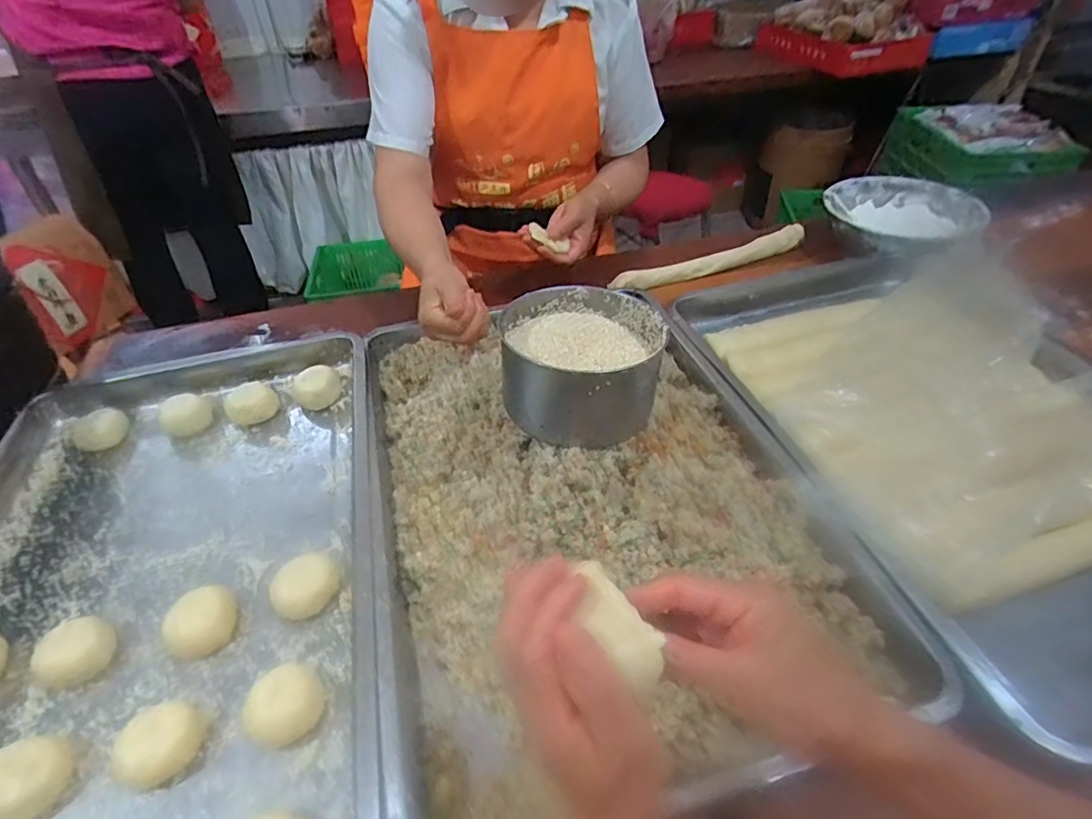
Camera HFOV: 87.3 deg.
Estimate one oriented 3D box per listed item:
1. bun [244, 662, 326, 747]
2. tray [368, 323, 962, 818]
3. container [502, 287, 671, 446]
[{"bbox_3d":[-0.188,0.215,0.416,0.043,0.037,0.050,32,53,32],"label":"bun"},{"bbox_3d":[0.030,0.039,0.549,0.399,0.101,0.573,-11,44,-9],"label":"tray"},{"bbox_3d":[0.031,-0.042,0.491,0.133,0.065,0.140,-3,43,-1],"label":"container"}]

